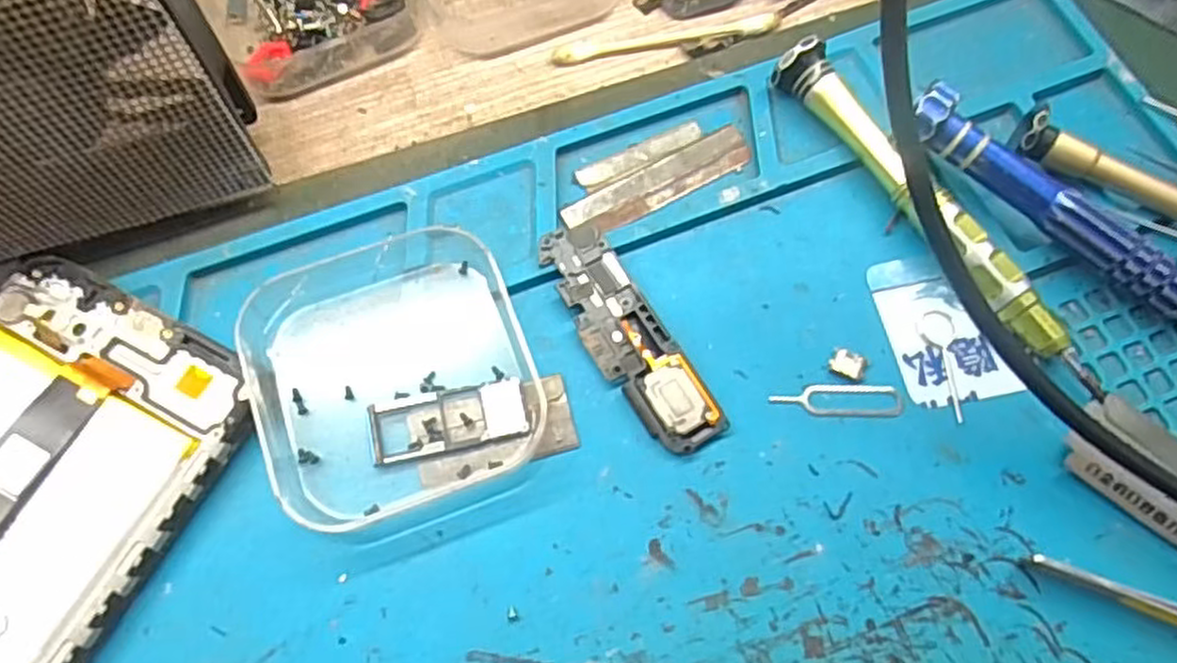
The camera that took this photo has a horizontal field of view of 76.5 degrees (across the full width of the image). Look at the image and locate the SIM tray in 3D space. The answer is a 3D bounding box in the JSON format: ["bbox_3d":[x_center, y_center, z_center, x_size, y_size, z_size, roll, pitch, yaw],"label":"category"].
[{"bbox_3d":[-0.034,0.021,0.180,0.037,0.004,0.014,-12,69,-5],"label":"SIM tray"}]

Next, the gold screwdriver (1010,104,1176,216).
[{"bbox_3d":[0.155,-0.034,0.191,0.092,0.009,0.011,26,70,10],"label":"gold screwdriver"}]

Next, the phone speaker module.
[{"bbox_3d":[0.009,0.001,0.189,0.019,0.006,0.065,-29,71,-11],"label":"phone speaker module"}]

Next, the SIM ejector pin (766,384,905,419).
[{"bbox_3d":[0.062,0.017,0.186,0.032,0.004,0.008,1,71,0],"label":"SIM ejector pin"}]

